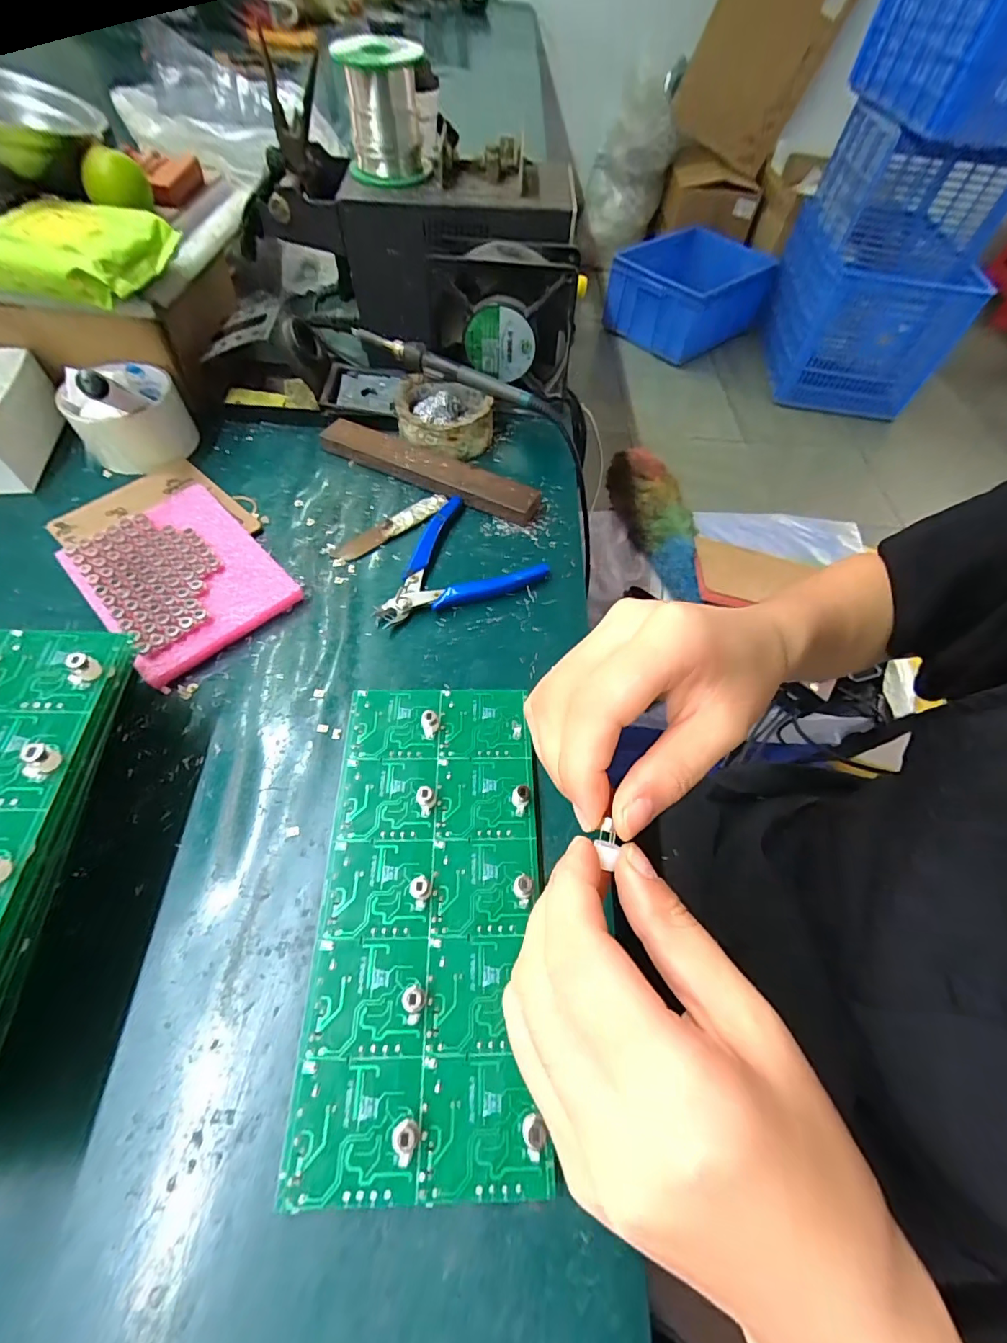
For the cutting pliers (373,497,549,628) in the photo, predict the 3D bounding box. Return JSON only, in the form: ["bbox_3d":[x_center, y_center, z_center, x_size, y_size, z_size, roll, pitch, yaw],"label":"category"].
[{"bbox_3d":[-0.042,-0.090,0.378,0.123,0.011,0.101,-15,60,-12],"label":"cutting pliers"}]

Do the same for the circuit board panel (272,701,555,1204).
[{"bbox_3d":[-0.036,0.108,0.251,0.104,0.017,0.222,0,58,-3],"label":"circuit board panel"}]

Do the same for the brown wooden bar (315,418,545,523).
[{"bbox_3d":[-0.063,-0.169,0.416,0.197,0.017,0.034,27,61,14],"label":"brown wooden bar"}]

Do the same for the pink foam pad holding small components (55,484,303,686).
[{"bbox_3d":[-0.225,-0.070,0.347,0.104,0.019,0.150,-39,67,-23],"label":"pink foam pad holding small components"}]

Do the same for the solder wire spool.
[{"bbox_3d":[-0.090,-0.425,0.382,0.062,0.066,0.067,-7,59,-7],"label":"solder wire spool"}]

